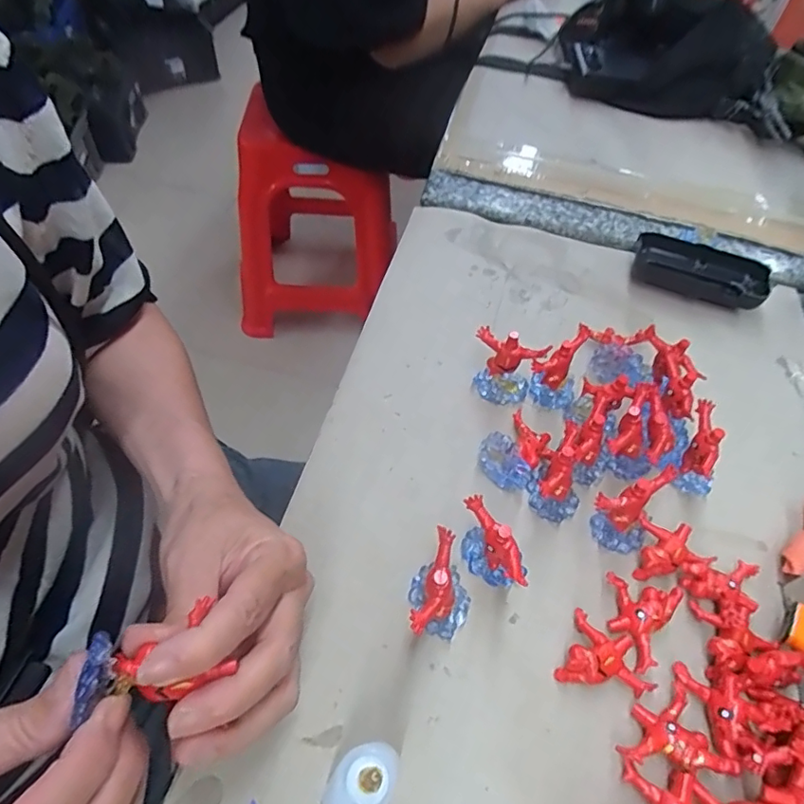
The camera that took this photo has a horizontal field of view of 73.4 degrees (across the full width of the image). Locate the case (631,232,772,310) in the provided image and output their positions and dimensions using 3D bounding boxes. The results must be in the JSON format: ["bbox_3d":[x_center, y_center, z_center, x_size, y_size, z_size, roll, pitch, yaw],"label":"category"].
[{"bbox_3d":[0.256,-0.113,0.464,0.107,0.022,0.045,19,55,10],"label":"case"}]

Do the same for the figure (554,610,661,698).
[{"bbox_3d":[0.108,0.135,0.279,0.044,0.015,0.036,26,56,14],"label":"figure"}]

